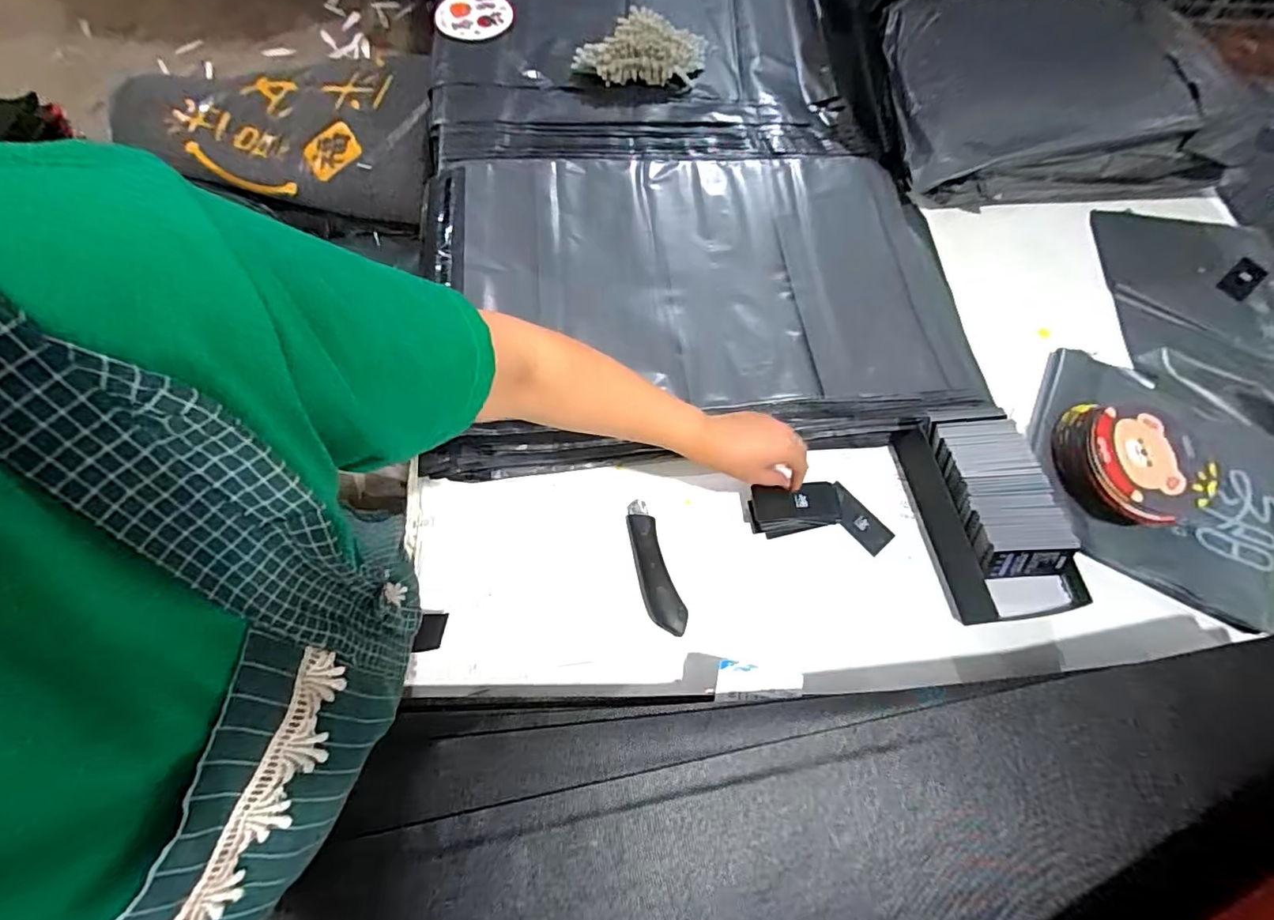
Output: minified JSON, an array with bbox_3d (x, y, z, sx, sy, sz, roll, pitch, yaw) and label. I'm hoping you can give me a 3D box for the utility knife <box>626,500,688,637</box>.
[{"bbox_3d":[0.015,0.114,0.597,0.036,0.029,0.148,-17,69,-9],"label":"utility knife"}]

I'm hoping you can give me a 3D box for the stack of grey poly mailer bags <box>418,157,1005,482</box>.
[{"bbox_3d":[0.088,-0.224,0.727,0.684,0.046,0.467,-4,68,-4],"label":"stack of grey poly mailer bags"}]

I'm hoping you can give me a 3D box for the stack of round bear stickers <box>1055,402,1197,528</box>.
[{"bbox_3d":[0.562,0.002,0.643,0.120,0.059,0.147,-23,70,-11],"label":"stack of round bear stickers"}]

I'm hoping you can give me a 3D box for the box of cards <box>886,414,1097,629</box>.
[{"bbox_3d":[0.381,0.058,0.608,0.118,0.076,0.227,-10,68,-7],"label":"box of cards"}]

